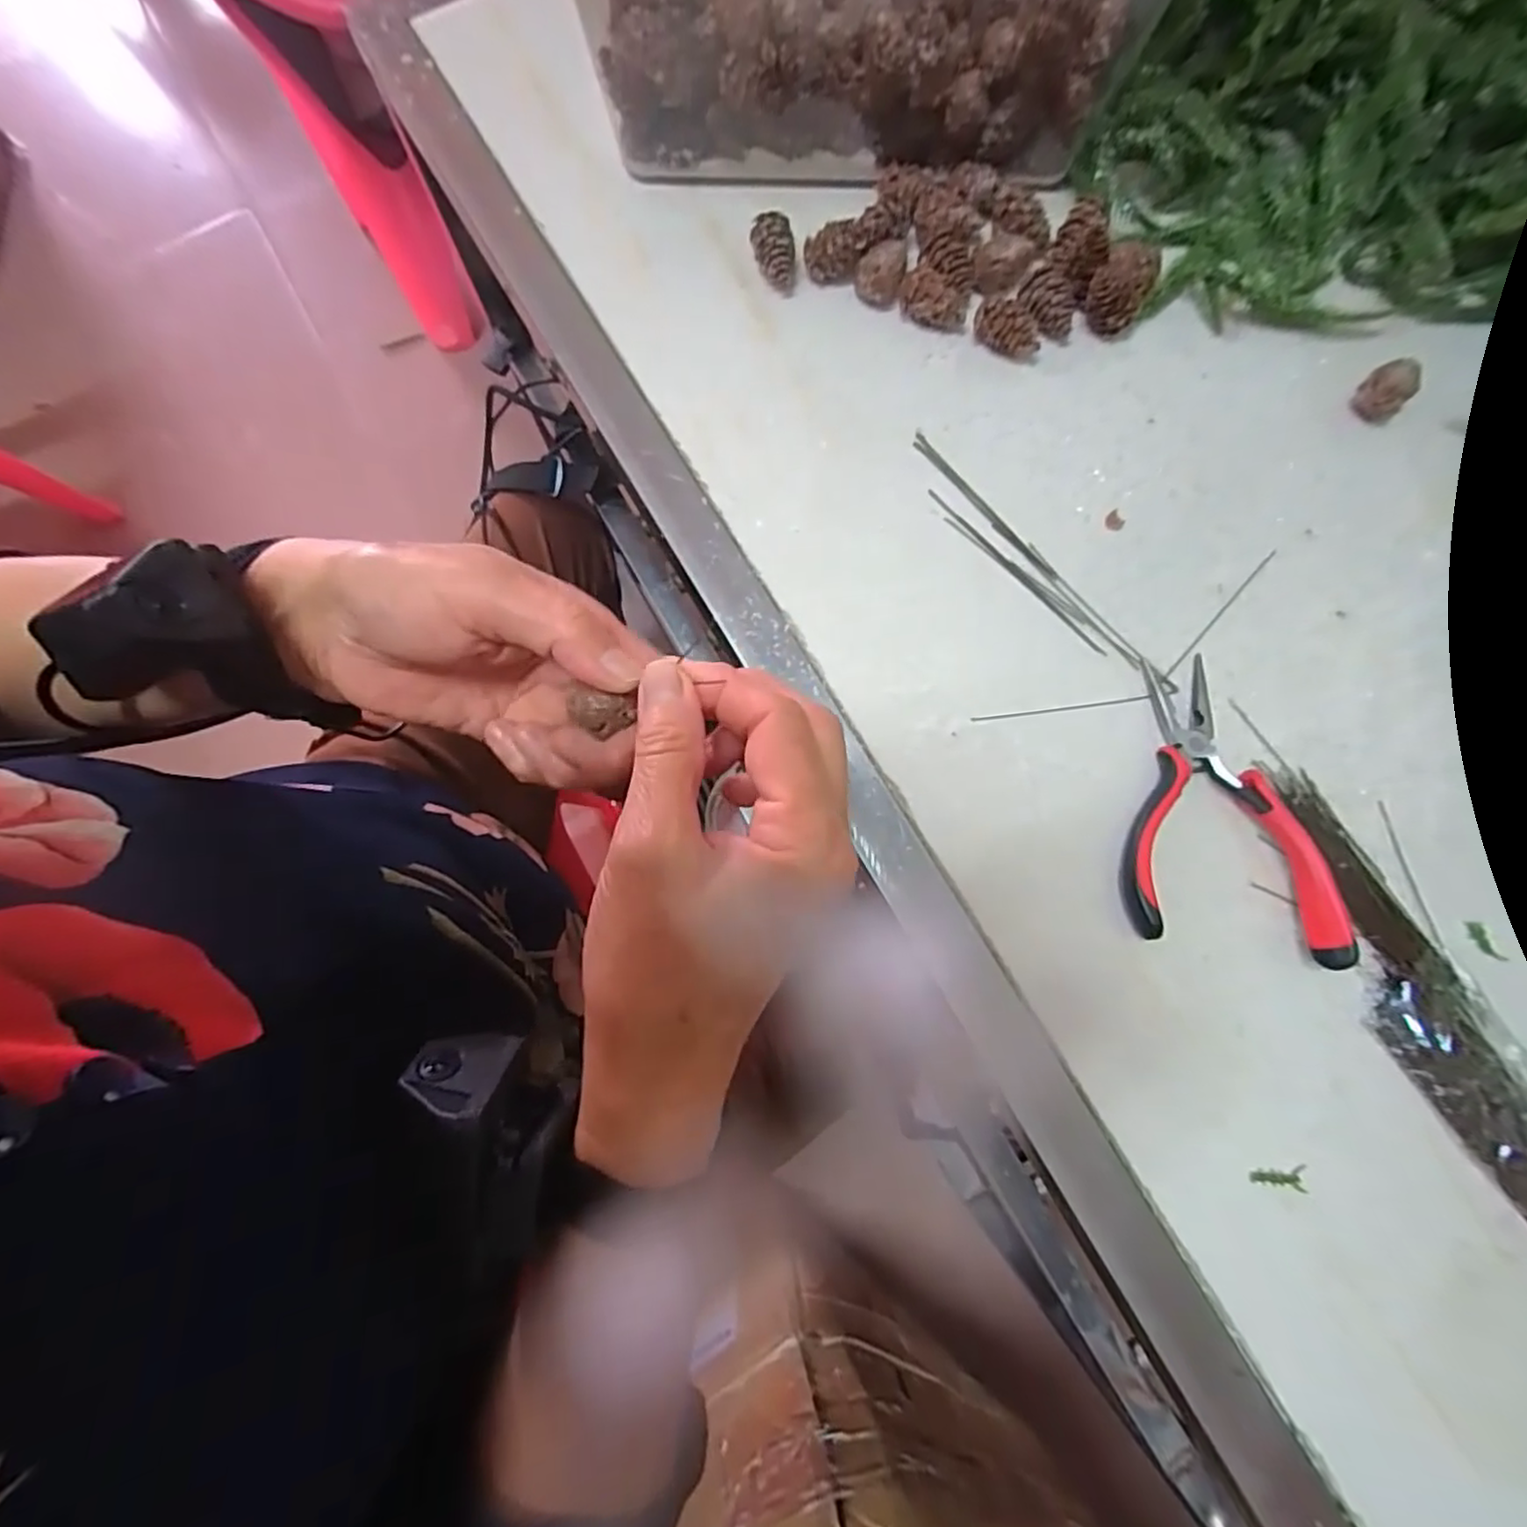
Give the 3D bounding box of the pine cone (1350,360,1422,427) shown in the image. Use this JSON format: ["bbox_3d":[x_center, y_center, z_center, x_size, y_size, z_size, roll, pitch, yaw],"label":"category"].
[{"bbox_3d":[0.317,-0.189,0.345,0.022,0.021,0.023,0,79,0],"label":"pine cone"}]

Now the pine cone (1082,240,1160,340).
[{"bbox_3d":[0.187,-0.248,0.352,0.027,0.031,0.045,34,81,7],"label":"pine cone"}]

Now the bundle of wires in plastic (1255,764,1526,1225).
[{"bbox_3d":[0.282,0.100,0.290,0.047,0.013,0.210,-29,80,-5],"label":"bundle of wires in plastic"}]

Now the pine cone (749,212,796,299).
[{"bbox_3d":[0.005,-0.270,0.361,0.022,0.025,0.031,-6,79,-1],"label":"pine cone"}]

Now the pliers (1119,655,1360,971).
[{"bbox_3d":[0.207,0.018,0.302,0.083,0.018,0.131,5,79,1],"label":"pliers"}]

